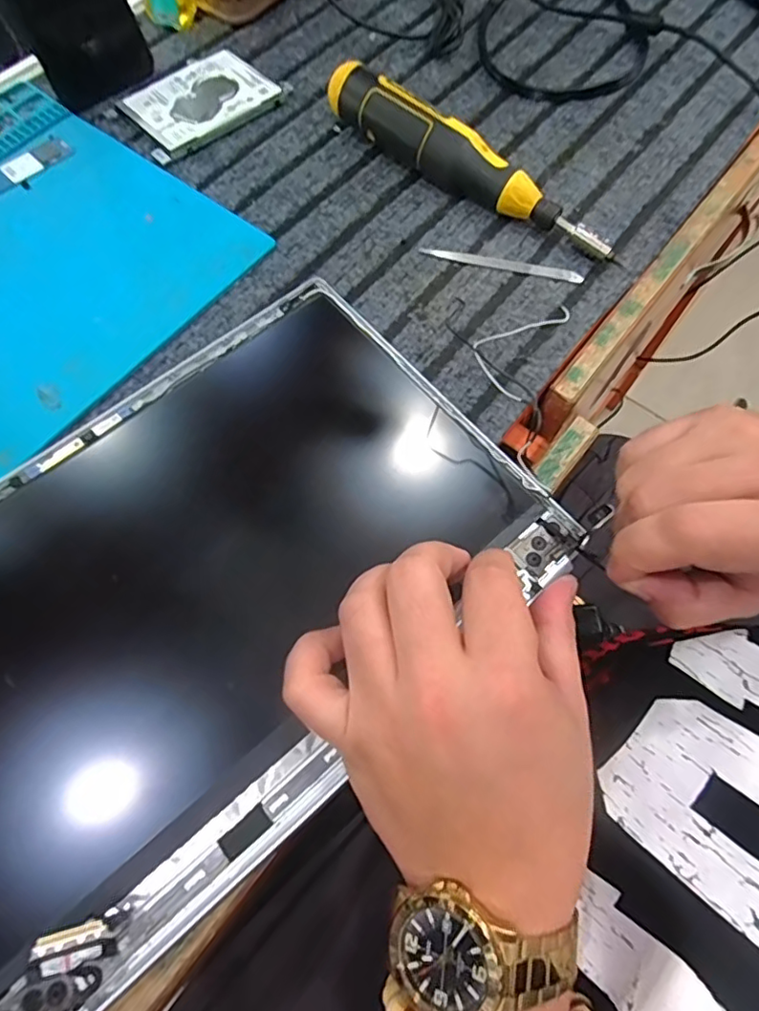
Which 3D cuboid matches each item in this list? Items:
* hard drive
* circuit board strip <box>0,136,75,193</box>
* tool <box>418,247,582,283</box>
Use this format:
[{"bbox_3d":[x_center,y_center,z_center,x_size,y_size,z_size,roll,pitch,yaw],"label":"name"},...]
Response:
[{"bbox_3d":[-0.127,-0.288,0.414,0.097,0.010,0.072,-38,73,-15],"label":"hard drive"},{"bbox_3d":[-0.242,-0.223,0.386,0.079,0.004,0.023,-42,74,-16],"label":"circuit board strip"},{"bbox_3d":[0.077,-0.152,0.366,0.102,0.004,0.008,13,68,4],"label":"tool"}]

